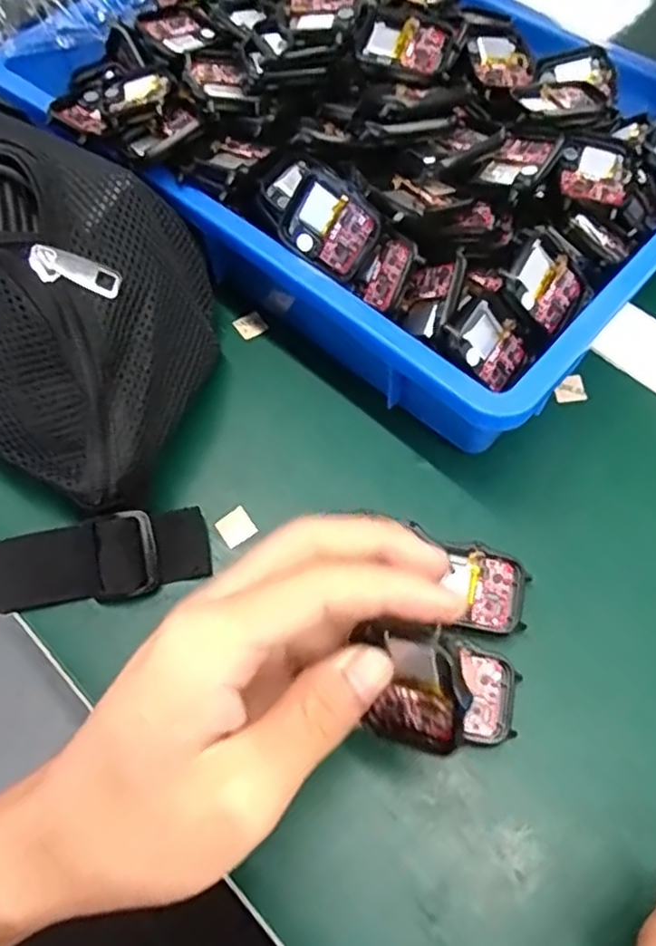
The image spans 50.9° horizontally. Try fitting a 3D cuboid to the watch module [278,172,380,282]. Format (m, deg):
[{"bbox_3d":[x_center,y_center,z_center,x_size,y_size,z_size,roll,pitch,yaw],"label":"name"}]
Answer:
[{"bbox_3d":[0.002,-0.112,0.314,0.041,0.036,0.013,37,34,3],"label":"watch module"}]

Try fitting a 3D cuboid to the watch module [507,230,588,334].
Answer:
[{"bbox_3d":[0.099,-0.085,0.309,0.035,0.043,0.004,-56,30,-11],"label":"watch module"}]

